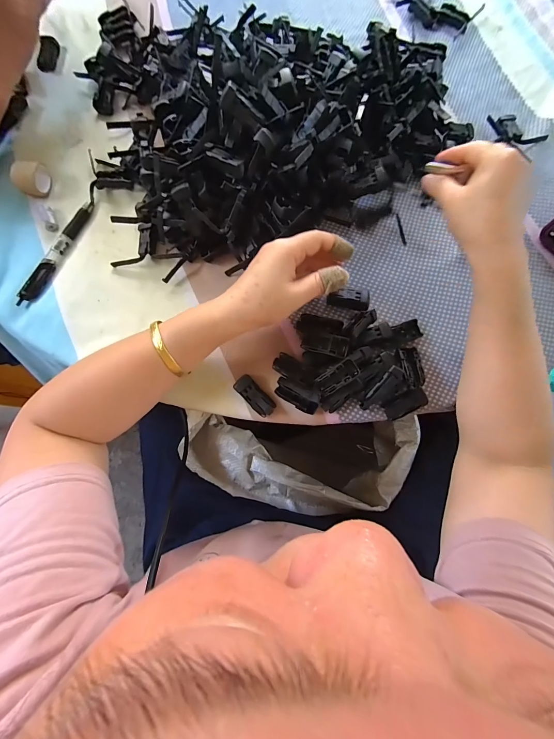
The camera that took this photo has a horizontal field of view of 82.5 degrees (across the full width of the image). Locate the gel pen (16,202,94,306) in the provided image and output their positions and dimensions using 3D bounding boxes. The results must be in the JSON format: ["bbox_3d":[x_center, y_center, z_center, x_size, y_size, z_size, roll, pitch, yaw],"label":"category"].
[{"bbox_3d":[-0.247,-0.131,0.355,0.017,0.009,0.136,27,79,5],"label":"gel pen"}]

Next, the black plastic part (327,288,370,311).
[{"bbox_3d":[0.079,-0.080,0.347,0.044,0.018,0.021,13,78,2],"label":"black plastic part"}]

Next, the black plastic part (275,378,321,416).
[{"bbox_3d":[0.020,0.025,0.314,0.045,0.020,0.024,25,78,5],"label":"black plastic part"}]

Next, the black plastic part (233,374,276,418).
[{"bbox_3d":[-0.022,0.027,0.318,0.019,0.010,0.047,-42,81,-9],"label":"black plastic part"}]

